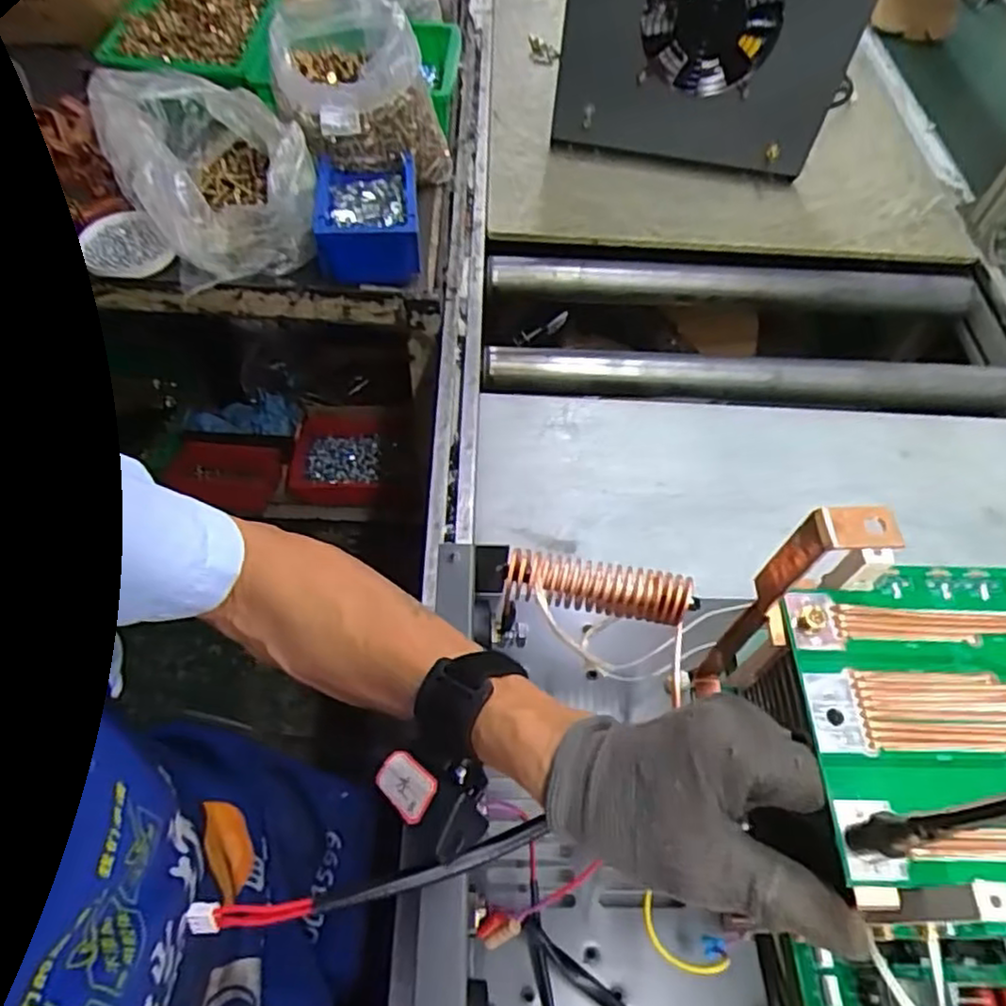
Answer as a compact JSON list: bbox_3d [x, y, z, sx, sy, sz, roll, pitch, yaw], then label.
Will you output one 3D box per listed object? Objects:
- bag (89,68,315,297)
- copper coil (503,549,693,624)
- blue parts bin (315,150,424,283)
[{"bbox_3d":[-0.305,-0.343,0.726,0.150,0.108,0.228,-31,64,-22],"label":"bag"},{"bbox_3d":[0.059,0.056,0.437,0.112,0.029,0.030,9,57,1],"label":"copper coil"},{"bbox_3d":[-0.144,-0.302,0.752,0.105,0.084,0.145,-3,57,-7],"label":"blue parts bin"}]

